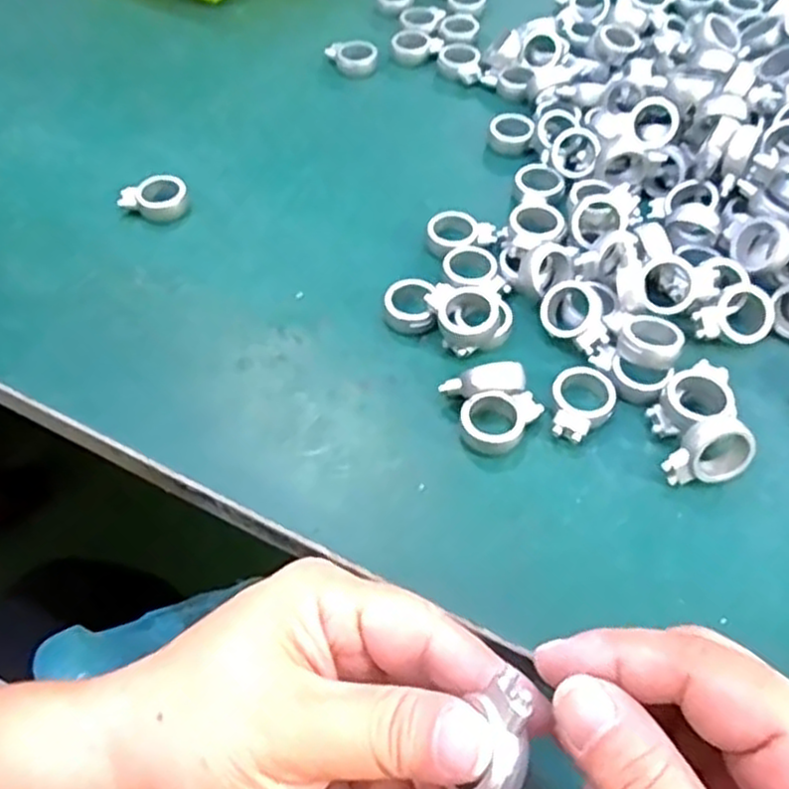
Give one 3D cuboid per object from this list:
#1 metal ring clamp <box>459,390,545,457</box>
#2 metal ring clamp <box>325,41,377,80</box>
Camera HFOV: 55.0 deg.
[{"bbox_3d":[0.045,0.010,0.306,0.034,0.013,0.023,-15,56,-11],"label":"metal ring clamp"},{"bbox_3d":[-0.027,-0.212,0.479,0.032,0.015,0.022,-1,54,-1],"label":"metal ring clamp"}]

